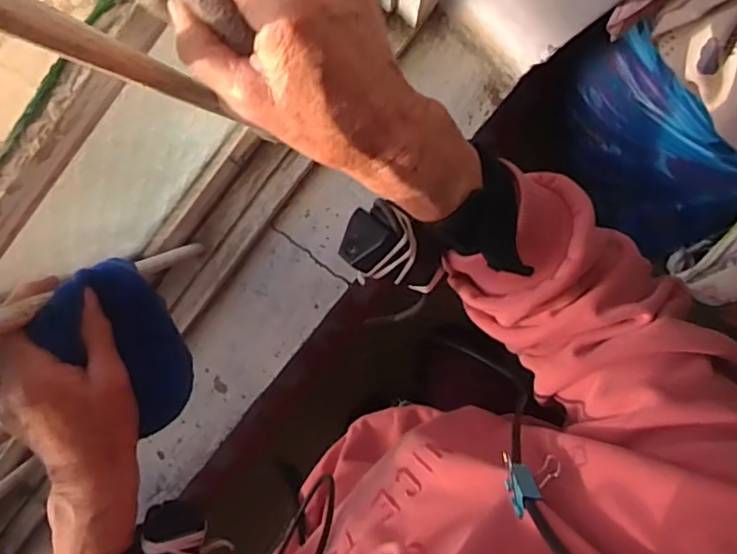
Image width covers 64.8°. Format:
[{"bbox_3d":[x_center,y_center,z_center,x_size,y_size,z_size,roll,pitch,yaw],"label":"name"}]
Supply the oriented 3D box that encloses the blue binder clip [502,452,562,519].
[{"bbox_3d":[0.084,0.103,0.300,0.030,0.036,0.015,-24,99,5],"label":"blue binder clip"}]

